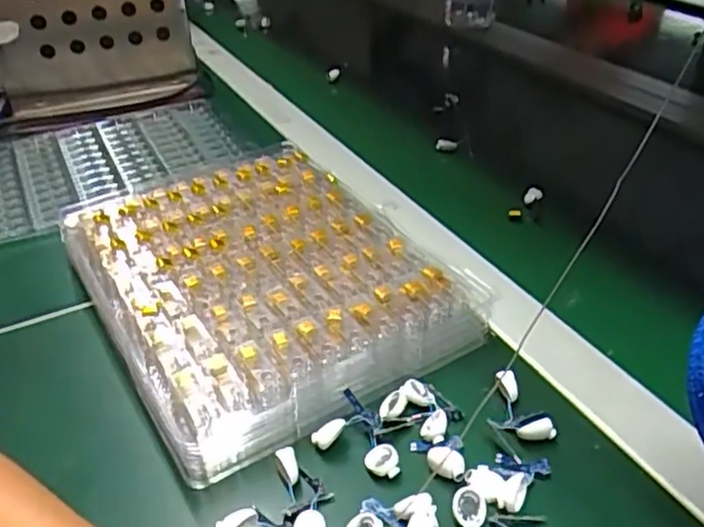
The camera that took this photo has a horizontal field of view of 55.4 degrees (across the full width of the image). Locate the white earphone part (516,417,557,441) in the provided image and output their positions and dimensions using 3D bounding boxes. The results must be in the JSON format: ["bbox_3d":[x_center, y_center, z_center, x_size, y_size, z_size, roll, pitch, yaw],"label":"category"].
[{"bbox_3d":[0.094,0.085,0.342,0.019,0.010,0.009,-4,38,-6],"label":"white earphone part"}]

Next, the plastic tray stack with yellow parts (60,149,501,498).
[{"bbox_3d":[-0.065,0.010,0.442,0.190,0.040,0.255,-22,43,-26],"label":"plastic tray stack with yellow parts"}]

